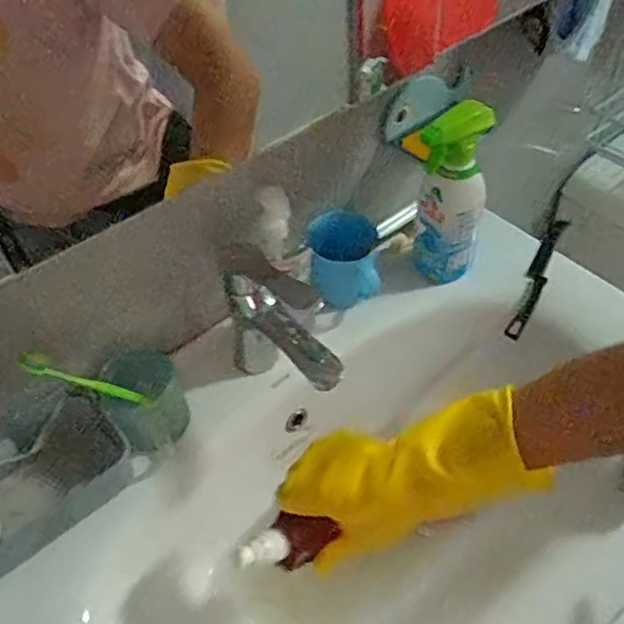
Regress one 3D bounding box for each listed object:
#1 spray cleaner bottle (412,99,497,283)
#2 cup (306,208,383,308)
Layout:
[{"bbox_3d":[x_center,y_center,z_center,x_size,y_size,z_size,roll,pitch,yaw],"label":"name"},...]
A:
[{"bbox_3d":[0.163,-0.132,0.725,0.078,0.215,0.063,18,54,18],"label":"spray cleaner bottle"},{"bbox_3d":[0.038,-0.065,0.750,0.082,0.096,0.076,-2,51,3],"label":"cup"}]

